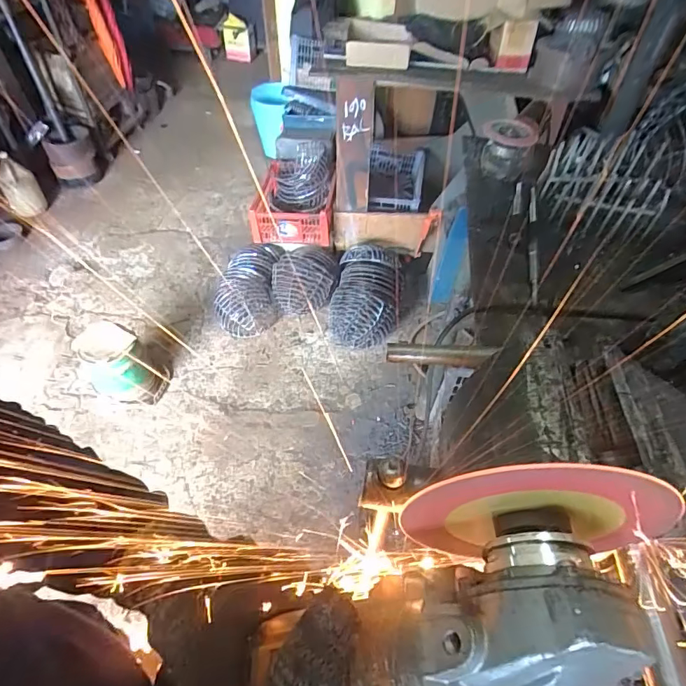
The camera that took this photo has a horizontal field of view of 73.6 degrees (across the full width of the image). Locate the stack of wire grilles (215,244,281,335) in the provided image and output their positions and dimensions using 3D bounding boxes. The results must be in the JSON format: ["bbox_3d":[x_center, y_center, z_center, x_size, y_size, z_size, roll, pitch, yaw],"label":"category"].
[{"bbox_3d":[-0.378,-0.234,1.859,0.249,0.150,0.441,2,47,0],"label":"stack of wire grilles"}]

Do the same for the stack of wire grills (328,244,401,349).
[{"bbox_3d":[0.097,-0.196,1.794,0.255,0.182,0.459,9,48,7],"label":"stack of wire grills"}]

